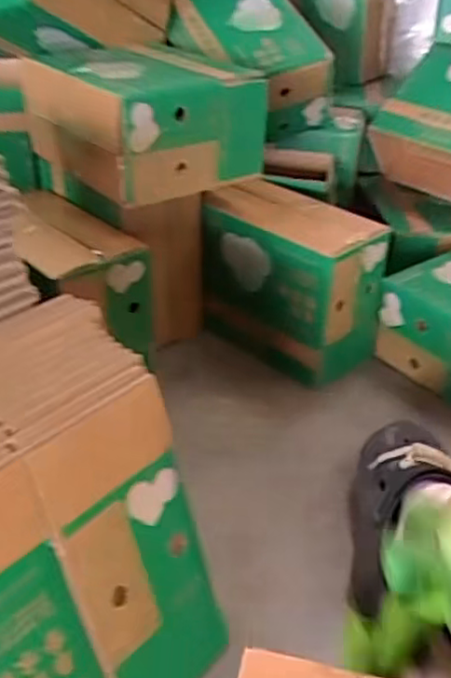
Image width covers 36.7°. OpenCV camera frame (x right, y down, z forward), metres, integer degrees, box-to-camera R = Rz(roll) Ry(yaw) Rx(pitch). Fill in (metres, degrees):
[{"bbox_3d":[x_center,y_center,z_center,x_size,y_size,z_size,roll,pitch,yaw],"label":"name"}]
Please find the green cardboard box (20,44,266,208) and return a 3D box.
[{"bbox_3d":[-0.114,-0.301,0.923,0.219,0.140,0.269,-27,42,-35],"label":"green cardboard box"}]

